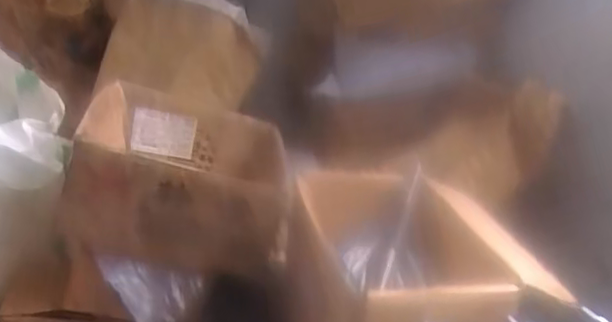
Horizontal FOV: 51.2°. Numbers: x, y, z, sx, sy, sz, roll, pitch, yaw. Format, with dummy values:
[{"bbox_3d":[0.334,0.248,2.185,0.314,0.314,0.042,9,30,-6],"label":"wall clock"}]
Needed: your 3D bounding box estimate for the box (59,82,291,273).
[{"bbox_3d":[-0.177,0.023,0.937,0.287,0.169,0.276,4,21,-6],"label":"box"}]

